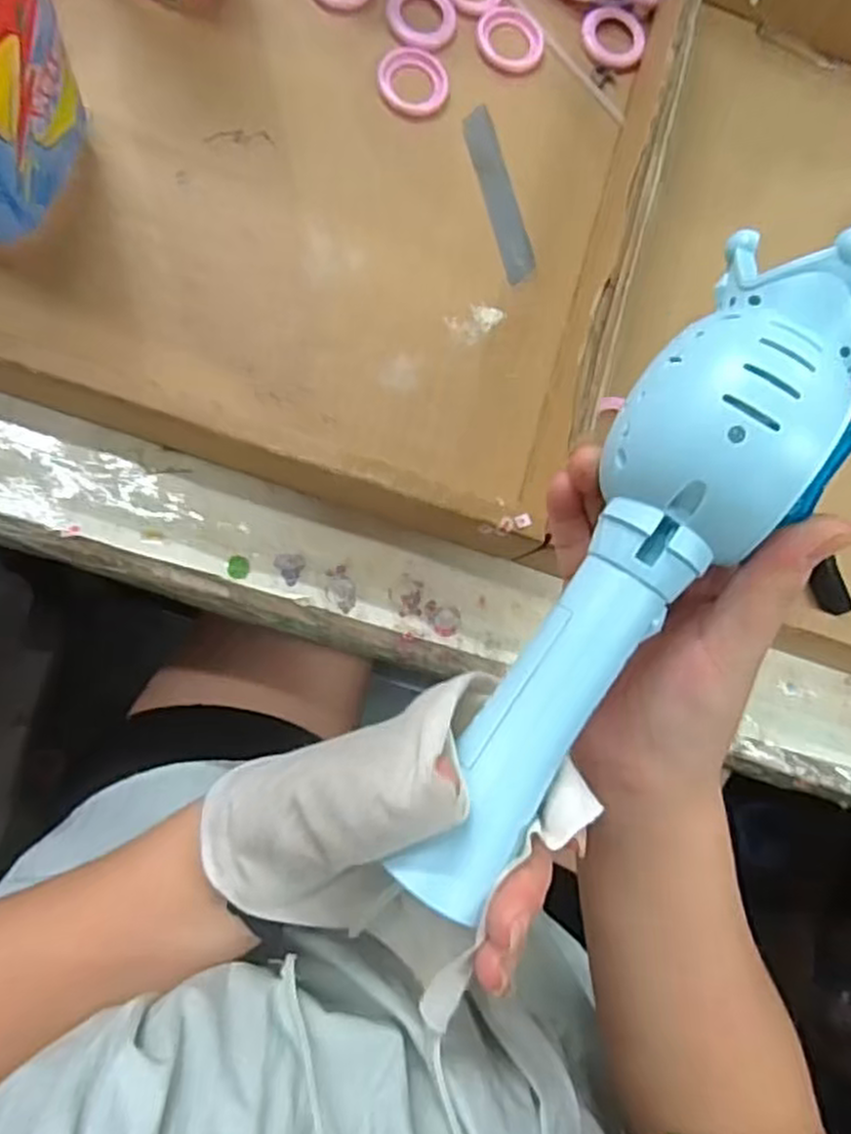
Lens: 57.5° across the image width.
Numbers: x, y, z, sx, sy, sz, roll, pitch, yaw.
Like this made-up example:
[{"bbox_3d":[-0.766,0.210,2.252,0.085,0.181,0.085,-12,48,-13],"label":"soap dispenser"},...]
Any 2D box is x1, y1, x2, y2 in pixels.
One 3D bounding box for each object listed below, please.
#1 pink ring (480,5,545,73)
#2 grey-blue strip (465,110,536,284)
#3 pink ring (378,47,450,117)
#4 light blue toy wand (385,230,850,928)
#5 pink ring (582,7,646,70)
[{"bbox_3d":[0.047,-0.290,0.426,0.037,0.004,0.036,1,83,-10],"label":"pink ring"},{"bbox_3d":[0.039,-0.199,0.415,0.019,0.004,0.097,-14,85,-17],"label":"grey-blue strip"},{"bbox_3d":[-0.006,-0.258,0.412,0.037,0.004,0.039,1,83,-10],"label":"pink ring"},{"bbox_3d":[0.066,0.003,0.239,0.061,0.042,0.224,31,94,-4],"label":"light blue toy wand"},{"bbox_3d":[0.106,-0.300,0.438,0.036,0.004,0.041,17,80,-7],"label":"pink ring"}]

